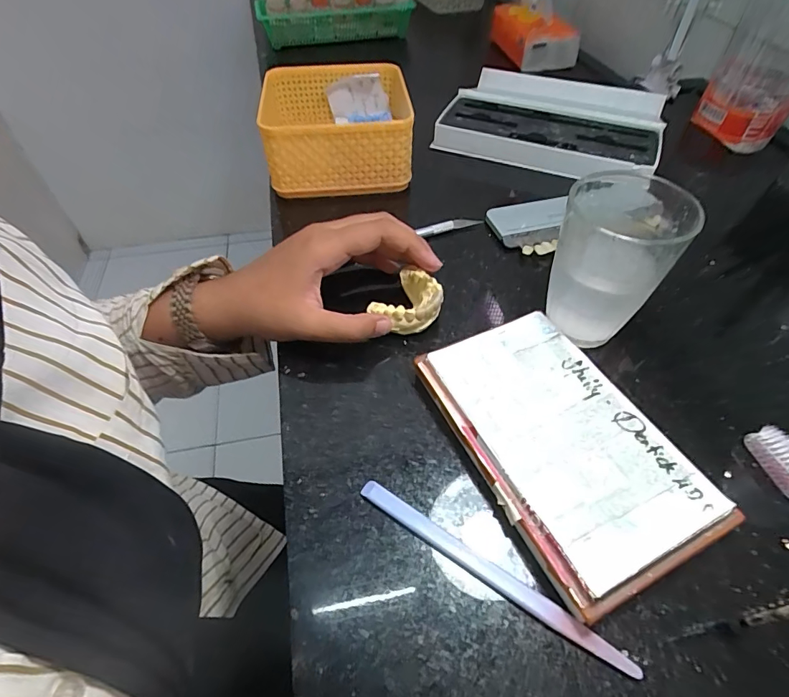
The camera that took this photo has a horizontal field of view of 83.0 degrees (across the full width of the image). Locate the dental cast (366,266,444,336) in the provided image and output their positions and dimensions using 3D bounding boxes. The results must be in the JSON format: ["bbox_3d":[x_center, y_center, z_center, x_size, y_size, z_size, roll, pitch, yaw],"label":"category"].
[{"bbox_3d":[0.010,-0.031,0.301,0.040,0.020,0.042,31,58,24],"label":"dental cast"}]

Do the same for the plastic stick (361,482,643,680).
[{"bbox_3d":[0.042,0.103,0.209,0.137,0.004,0.009,27,57,22],"label":"plastic stick"}]

